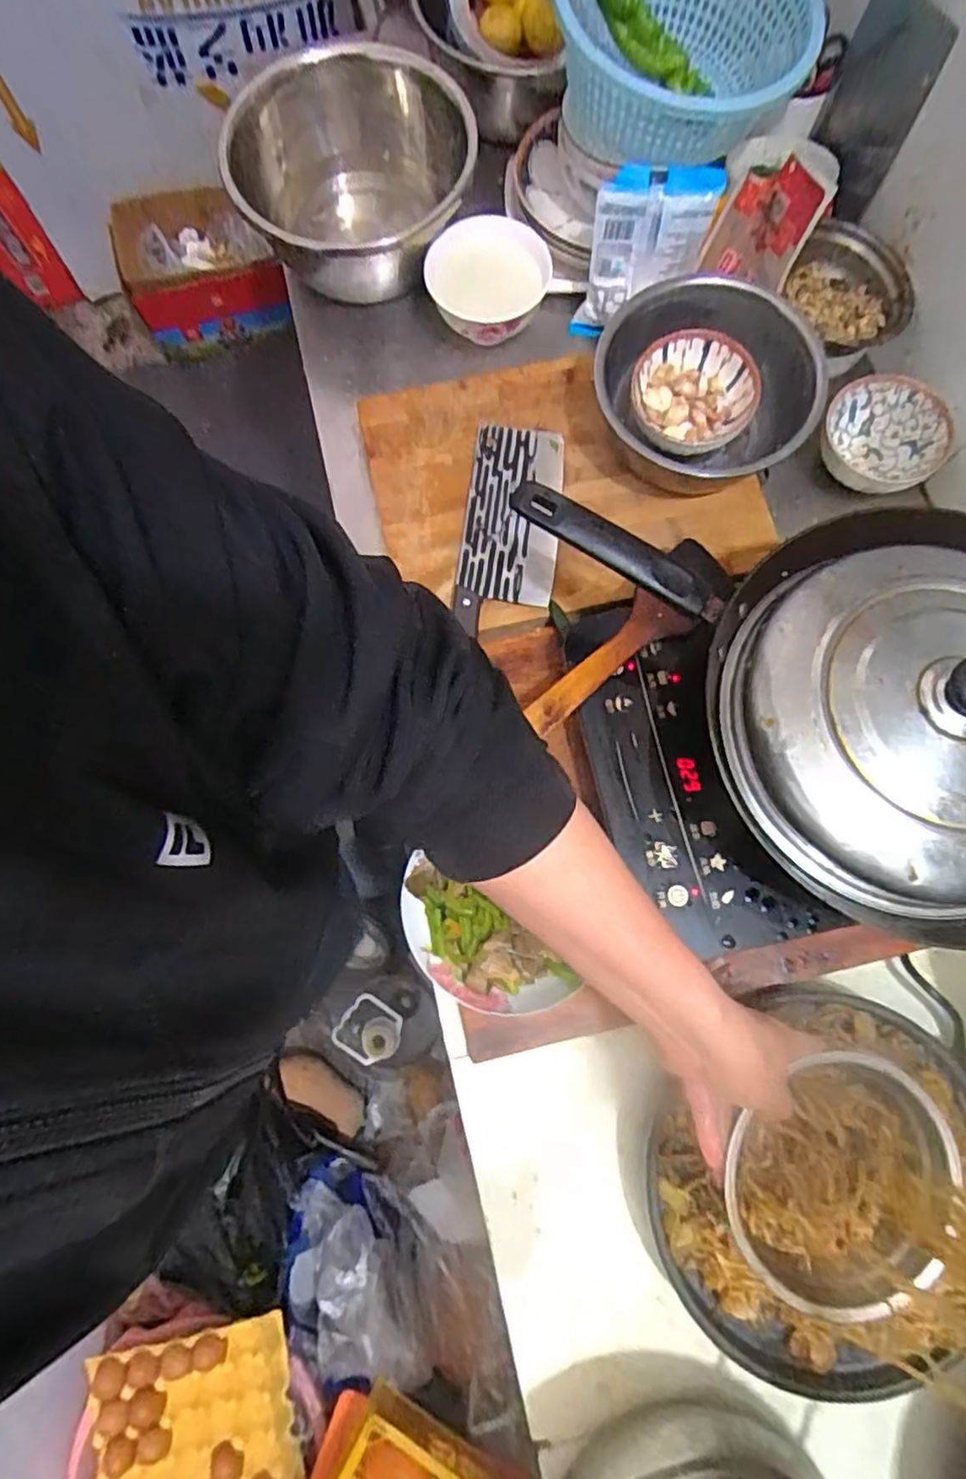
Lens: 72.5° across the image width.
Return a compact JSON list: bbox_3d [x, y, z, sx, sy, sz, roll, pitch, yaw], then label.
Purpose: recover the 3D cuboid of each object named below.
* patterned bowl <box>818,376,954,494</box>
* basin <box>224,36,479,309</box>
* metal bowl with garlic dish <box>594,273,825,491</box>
[{"bbox_3d":[0.394,-0.296,0.659,0.113,0.058,0.111,0,78,0],"label":"patterned bowl"},{"bbox_3d":[-0.127,-0.578,0.697,0.237,0.129,0.240,0,78,0],"label":"basin"},{"bbox_3d":[0.206,-0.328,0.631,0.202,0.079,0.187,0,78,0],"label":"metal bowl with garlic dish"}]

